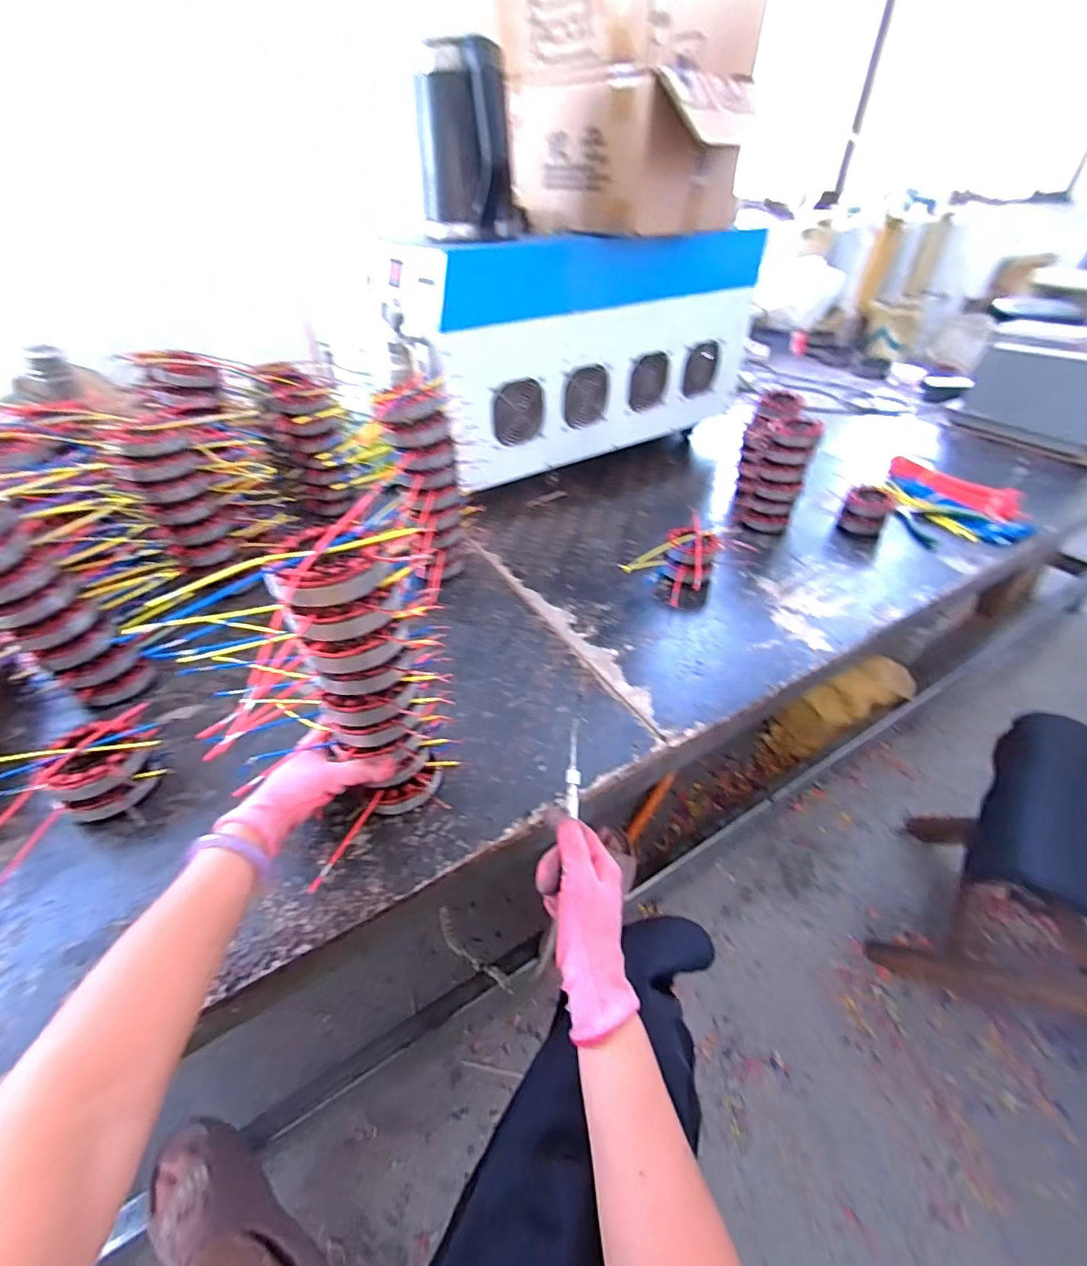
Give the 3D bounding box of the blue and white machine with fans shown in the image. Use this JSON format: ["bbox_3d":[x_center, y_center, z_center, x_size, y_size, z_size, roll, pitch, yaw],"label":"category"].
[{"bbox_3d":[0.079,-0.575,1.086,0.803,0.364,0.269,-27,47,-28],"label":"blue and white machine with fans"}]

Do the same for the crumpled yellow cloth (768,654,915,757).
[{"bbox_3d":[0.667,0.169,1.207,0.331,0.128,0.106,-36,40,13],"label":"crumpled yellow cloth"}]

